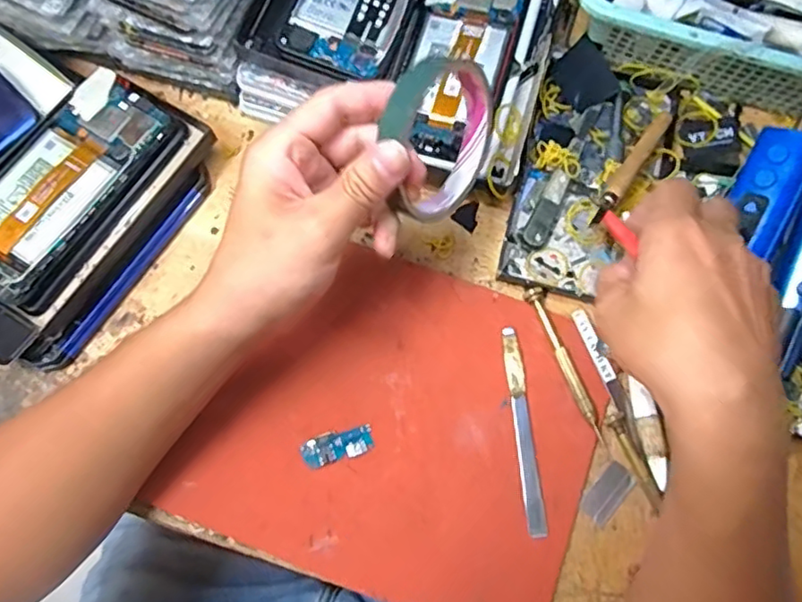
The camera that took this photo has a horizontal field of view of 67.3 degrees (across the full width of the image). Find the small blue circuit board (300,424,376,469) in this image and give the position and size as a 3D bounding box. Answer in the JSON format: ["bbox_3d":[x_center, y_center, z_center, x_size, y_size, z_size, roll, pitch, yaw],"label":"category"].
[{"bbox_3d":[-0.040,0.090,0.375,0.044,0.004,0.020,-15,75,-3],"label":"small blue circuit board"}]

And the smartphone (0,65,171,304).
[{"bbox_3d":[-0.227,-0.081,0.399,0.070,0.007,0.164,32,74,7],"label":"smartphone"}]

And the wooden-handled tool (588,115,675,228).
[{"bbox_3d":[0.155,-0.091,0.402,0.012,0.008,0.122,35,62,10],"label":"wooden-handled tool"}]

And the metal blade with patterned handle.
[{"bbox_3d":[0.076,0.080,0.377,0.012,0.004,0.127,-6,74,-1],"label":"metal blade with patterned handle"}]

